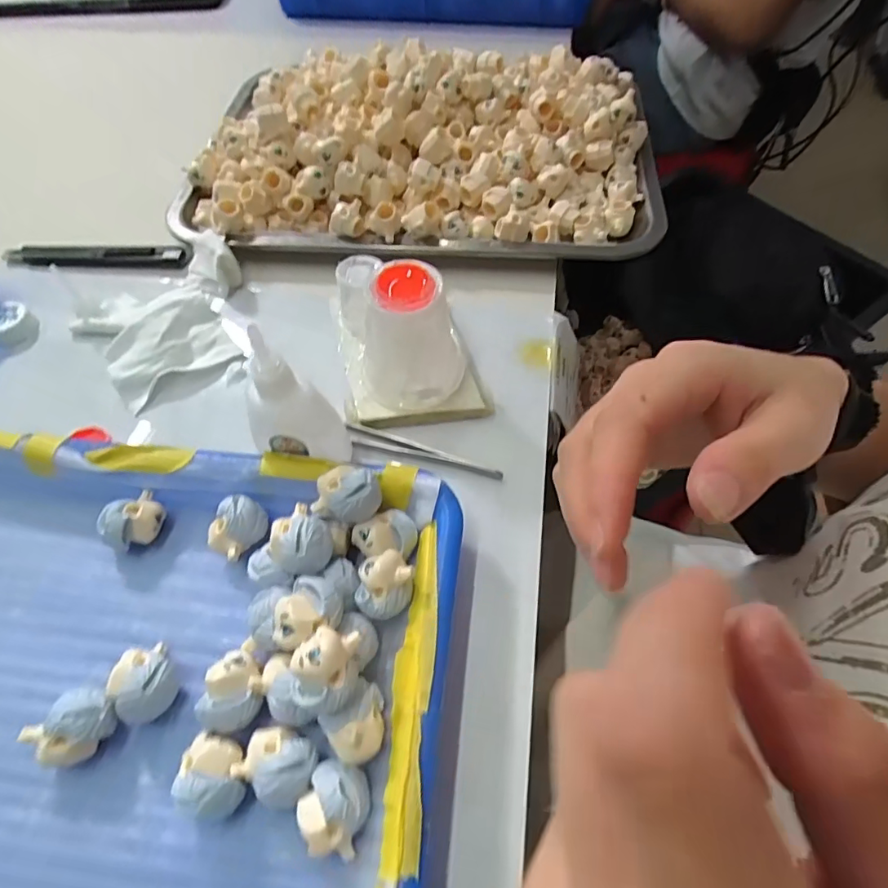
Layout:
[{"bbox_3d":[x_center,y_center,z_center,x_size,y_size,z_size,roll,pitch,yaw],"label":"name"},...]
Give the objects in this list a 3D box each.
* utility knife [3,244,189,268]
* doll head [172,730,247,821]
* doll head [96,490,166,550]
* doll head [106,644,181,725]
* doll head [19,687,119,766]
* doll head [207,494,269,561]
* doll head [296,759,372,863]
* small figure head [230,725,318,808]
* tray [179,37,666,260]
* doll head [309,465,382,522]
[{"bbox_3d":[-0.251,-0.135,0.370,0.131,0.011,0.015,3,59,3],"label":"utility knife"},{"bbox_3d":[-0.084,0.121,0.190,0.026,0.024,0.022,19,61,12],"label":"doll head"},{"bbox_3d":[-0.148,0.037,0.246,0.026,0.021,0.021,-34,64,-18],"label":"doll head"},{"bbox_3d":[-0.119,0.096,0.208,0.027,0.021,0.023,30,64,18],"label":"doll head"},{"bbox_3d":[-0.140,0.109,0.199,0.022,0.022,0.026,36,66,20],"label":"doll head"},{"bbox_3d":[-0.097,0.040,0.243,0.023,0.020,0.027,38,66,21],"label":"doll head"},{"bbox_3d":[-0.038,0.129,0.183,0.023,0.023,0.026,21,61,13],"label":"doll head"},{"bbox_3d":[-0.061,0.118,0.191,0.027,0.022,0.021,26,63,16],"label":"small figure head"},{"bbox_3d":[-0.015,-0.238,0.394,0.347,0.062,0.237,6,59,5],"label":"tray"},{"bbox_3d":[-0.042,0.024,0.226,0.030,0.023,0.019,9,59,6],"label":"doll head"}]

